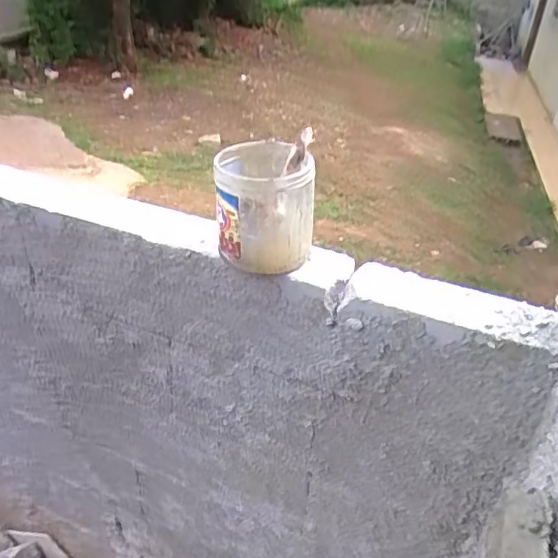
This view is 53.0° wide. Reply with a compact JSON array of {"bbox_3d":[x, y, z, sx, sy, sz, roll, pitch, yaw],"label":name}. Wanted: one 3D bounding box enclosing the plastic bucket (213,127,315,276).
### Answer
[{"bbox_3d":[-0.024,-0.109,0.841,0.145,0.154,0.145,3,34,-4],"label":"plastic bucket"}]

